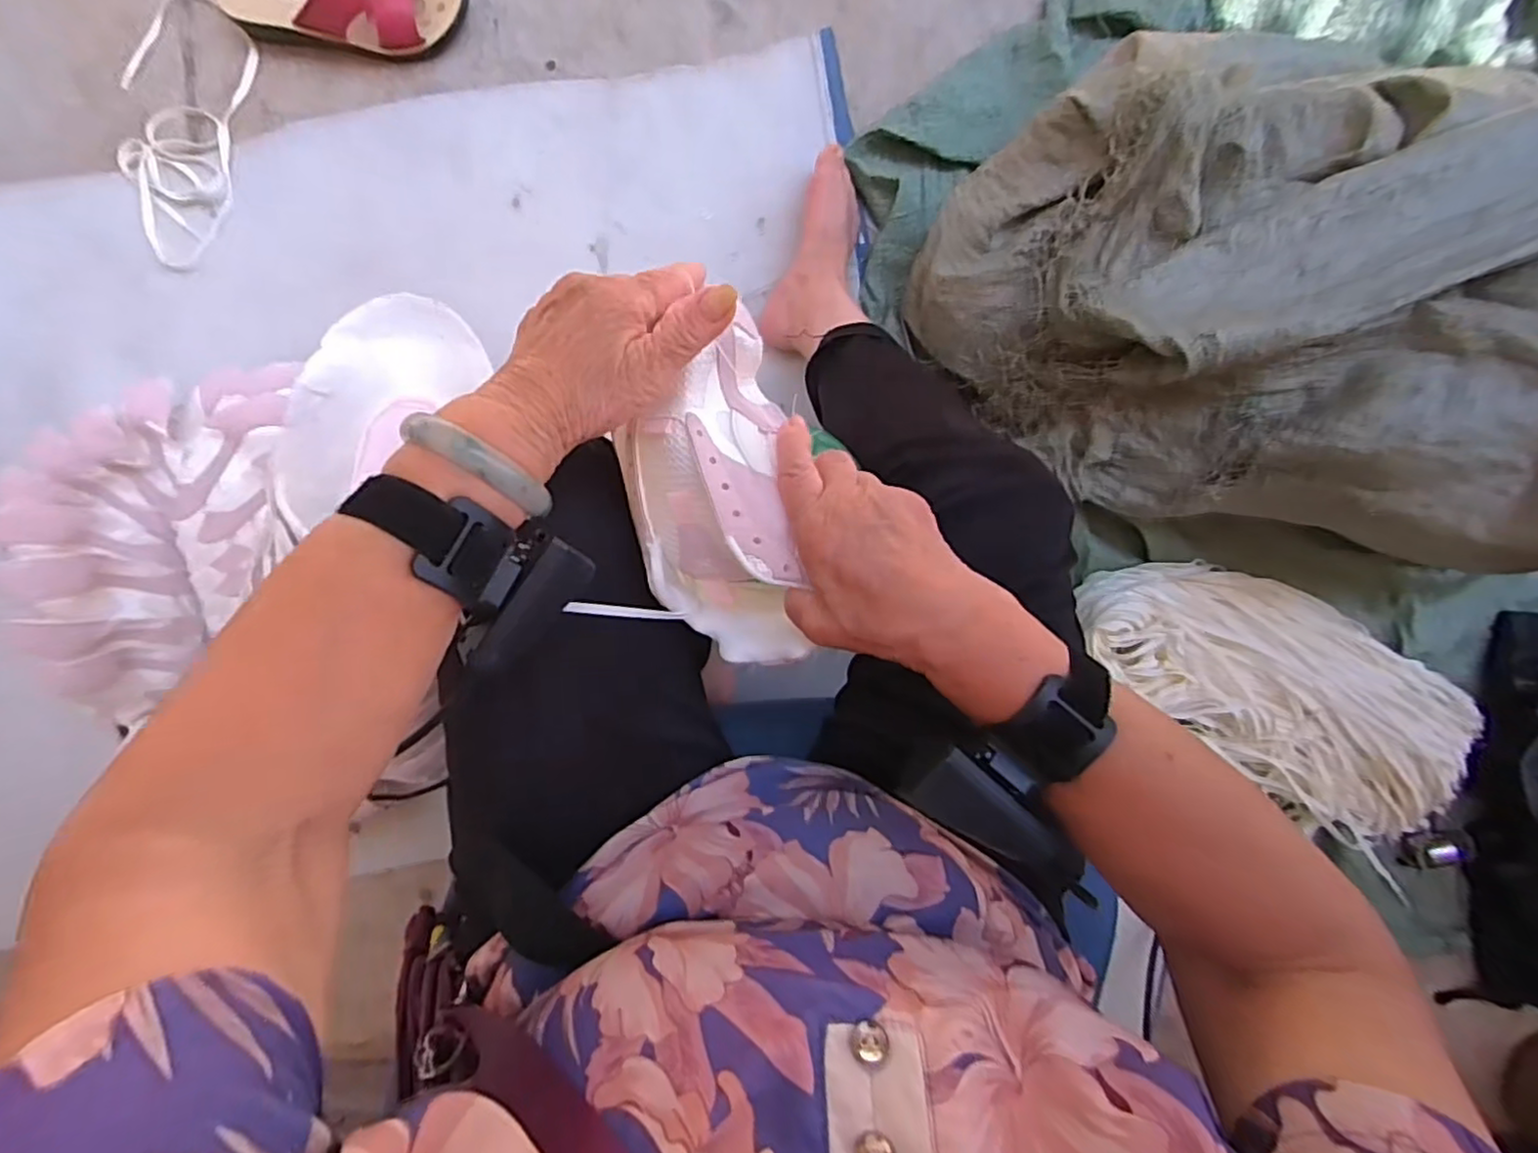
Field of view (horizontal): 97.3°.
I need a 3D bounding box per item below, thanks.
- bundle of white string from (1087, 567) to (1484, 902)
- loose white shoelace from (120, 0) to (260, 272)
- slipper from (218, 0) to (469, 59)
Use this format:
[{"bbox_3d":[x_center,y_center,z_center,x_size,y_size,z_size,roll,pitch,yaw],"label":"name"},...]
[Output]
[{"bbox_3d":[0.604,0.132,0.787,0.548,0.058,0.223,30,96,-7],"label":"bundle of white string"},{"bbox_3d":[-0.600,-0.453,0.686,0.121,0.016,0.262,16,95,-6],"label":"loose white shoelace"},{"bbox_3d":[-0.421,-0.566,0.653,0.230,0.080,0.084,0,96,-4],"label":"slipper"}]

